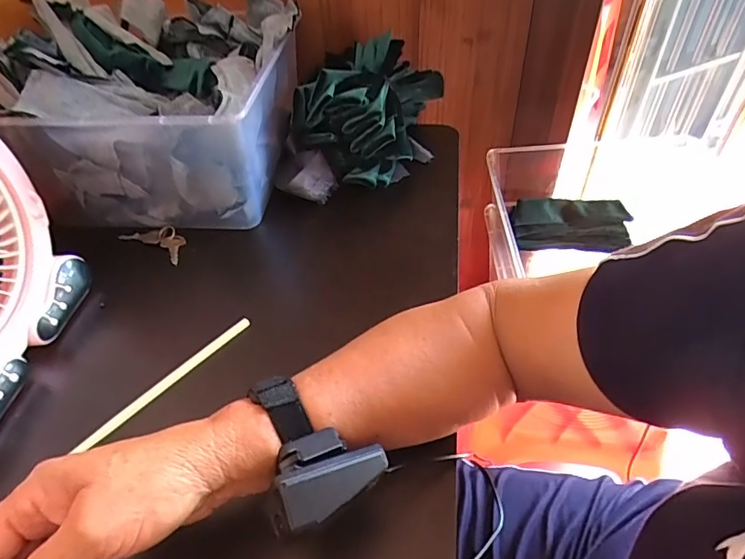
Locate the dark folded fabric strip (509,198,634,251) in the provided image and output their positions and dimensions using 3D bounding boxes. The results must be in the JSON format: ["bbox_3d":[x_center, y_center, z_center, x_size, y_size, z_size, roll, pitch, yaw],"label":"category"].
[{"bbox_3d":[0.303,-0.085,0.735,0.169,0.076,0.023,1,13,7],"label":"dark folded fabric strip"}]

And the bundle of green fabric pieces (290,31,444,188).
[{"bbox_3d":[-0.004,-0.218,0.600,0.163,0.110,0.199,15,48,18],"label":"bundle of green fabric pieces"}]

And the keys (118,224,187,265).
[{"bbox_3d":[-0.235,-0.045,0.526,0.081,0.010,0.040,20,50,23],"label":"keys"}]

